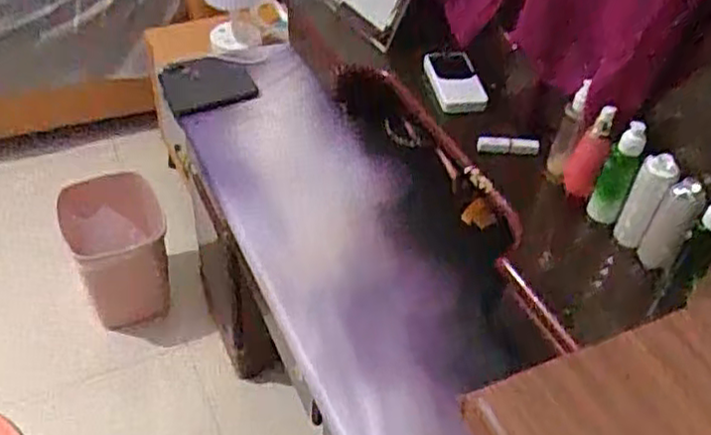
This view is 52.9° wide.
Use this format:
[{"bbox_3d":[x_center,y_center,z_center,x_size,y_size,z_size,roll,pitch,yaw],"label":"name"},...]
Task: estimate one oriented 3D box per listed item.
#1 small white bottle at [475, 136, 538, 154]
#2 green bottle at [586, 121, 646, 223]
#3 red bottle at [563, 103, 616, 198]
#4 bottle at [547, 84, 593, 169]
[{"bbox_3d":[0.233,-0.111,1.089,0.095,0.026,0.015,3,45,-2],"label":"small white bottle"},{"bbox_3d":[0.344,-0.056,0.941,0.040,0.148,0.033,24,48,18],"label":"green bottle"},{"bbox_3d":[0.317,-0.090,0.968,0.044,0.136,0.034,21,47,15],"label":"red bottle"},{"bbox_3d":[0.298,-0.123,1.000,0.028,0.142,0.035,21,47,15],"label":"bottle"}]

